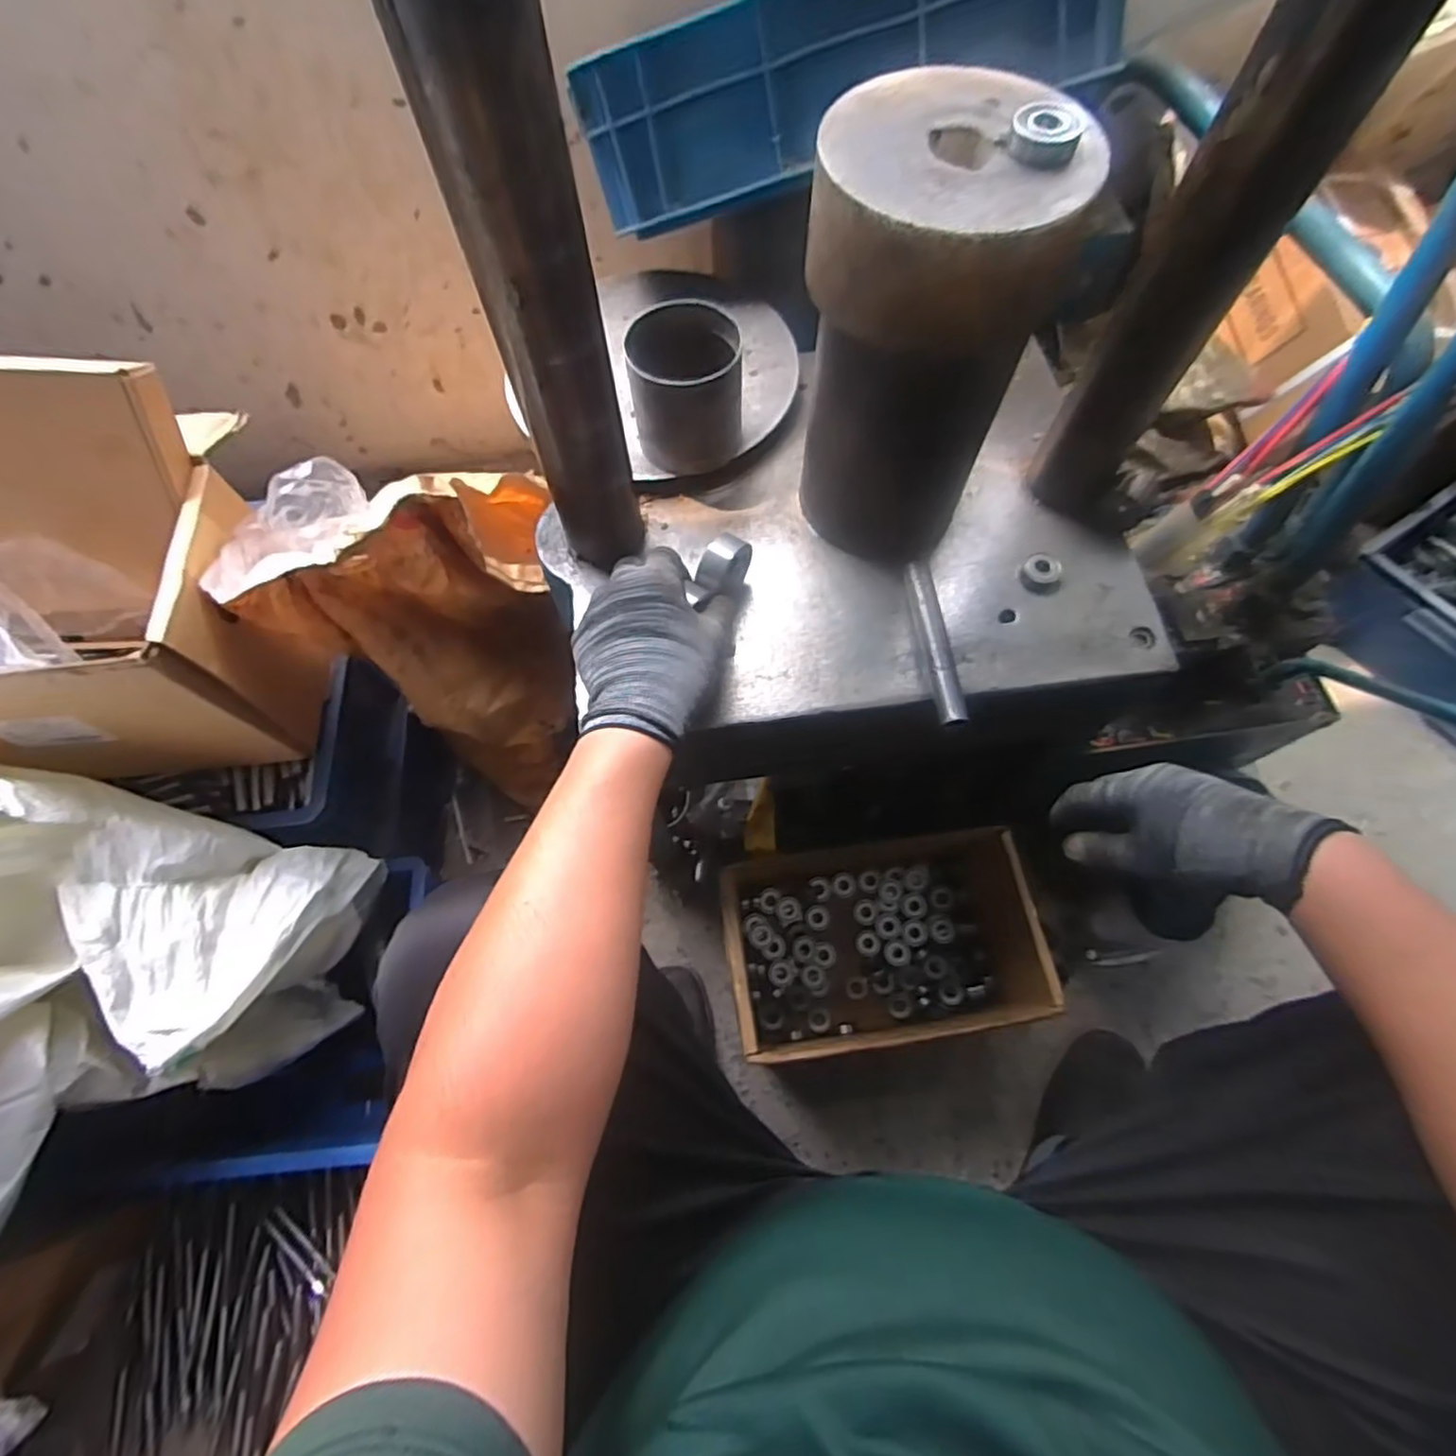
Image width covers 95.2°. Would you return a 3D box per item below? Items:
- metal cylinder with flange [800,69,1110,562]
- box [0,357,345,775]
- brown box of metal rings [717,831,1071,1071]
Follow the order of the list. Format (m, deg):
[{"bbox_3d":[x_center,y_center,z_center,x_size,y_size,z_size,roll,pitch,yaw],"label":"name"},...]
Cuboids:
[{"bbox_3d":[0.120,-0.243,0.452,0.141,0.257,0.133,16,68,8],"label":"metal cylinder with flange"},{"bbox_3d":[-0.562,-0.115,0.552,0.306,0.291,0.226,-3,66,0],"label":"box"},{"bbox_3d":[0.162,0.228,0.749,0.318,0.173,0.222,-8,67,-2],"label":"brown box of metal rings"}]

